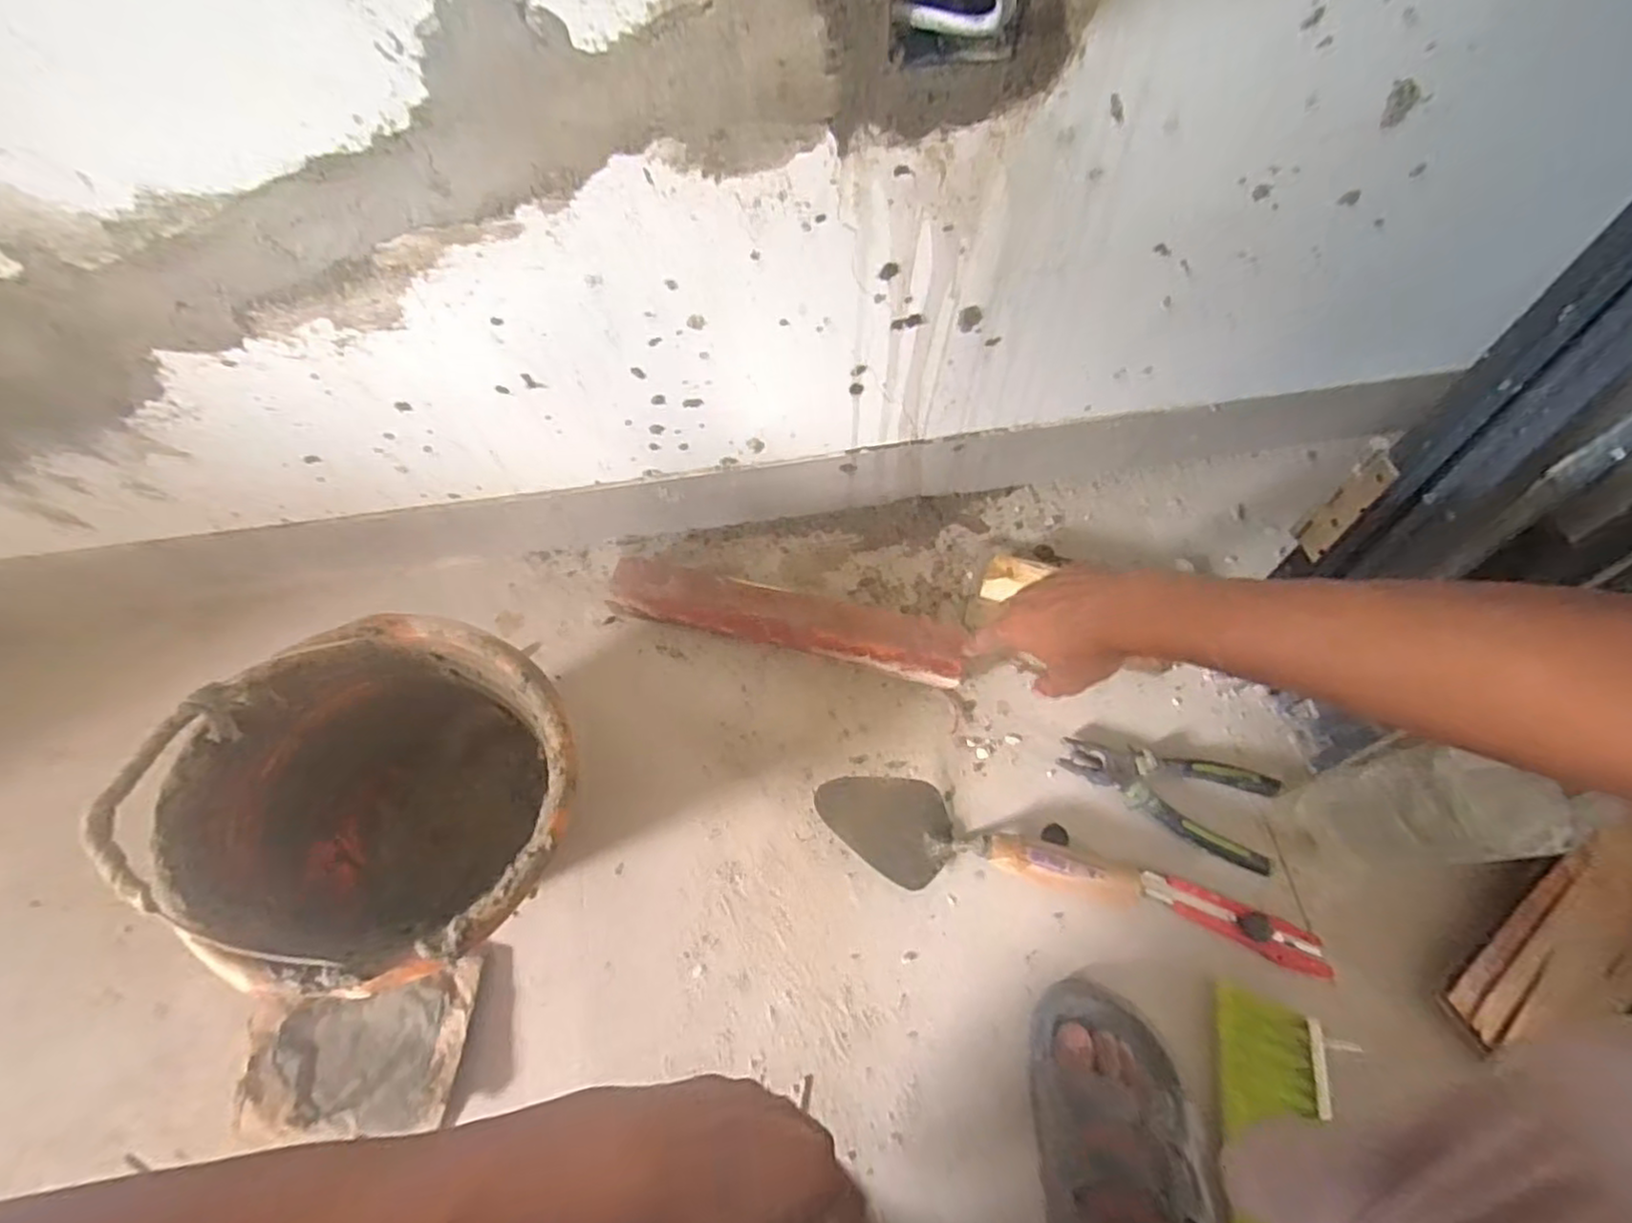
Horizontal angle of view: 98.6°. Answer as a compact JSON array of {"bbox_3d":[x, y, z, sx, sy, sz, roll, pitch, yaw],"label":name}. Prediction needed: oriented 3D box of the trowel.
[{"bbox_3d":[0.128,0.203,0.586,0.264,0.057,0.092,24,68,11],"label":"trowel"}]

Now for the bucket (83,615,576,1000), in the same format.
[{"bbox_3d":[-0.295,0.148,0.537,0.242,0.209,0.238,0,65,1],"label":"bucket"}]

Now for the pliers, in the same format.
[{"bbox_3d":[0.310,0.156,0.622,0.177,0.018,0.084,20,67,10],"label":"pliers"}]

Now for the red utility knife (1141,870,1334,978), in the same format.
[{"bbox_3d":[0.346,0.257,0.580,0.148,0.012,0.033,20,67,10],"label":"red utility knife"}]

